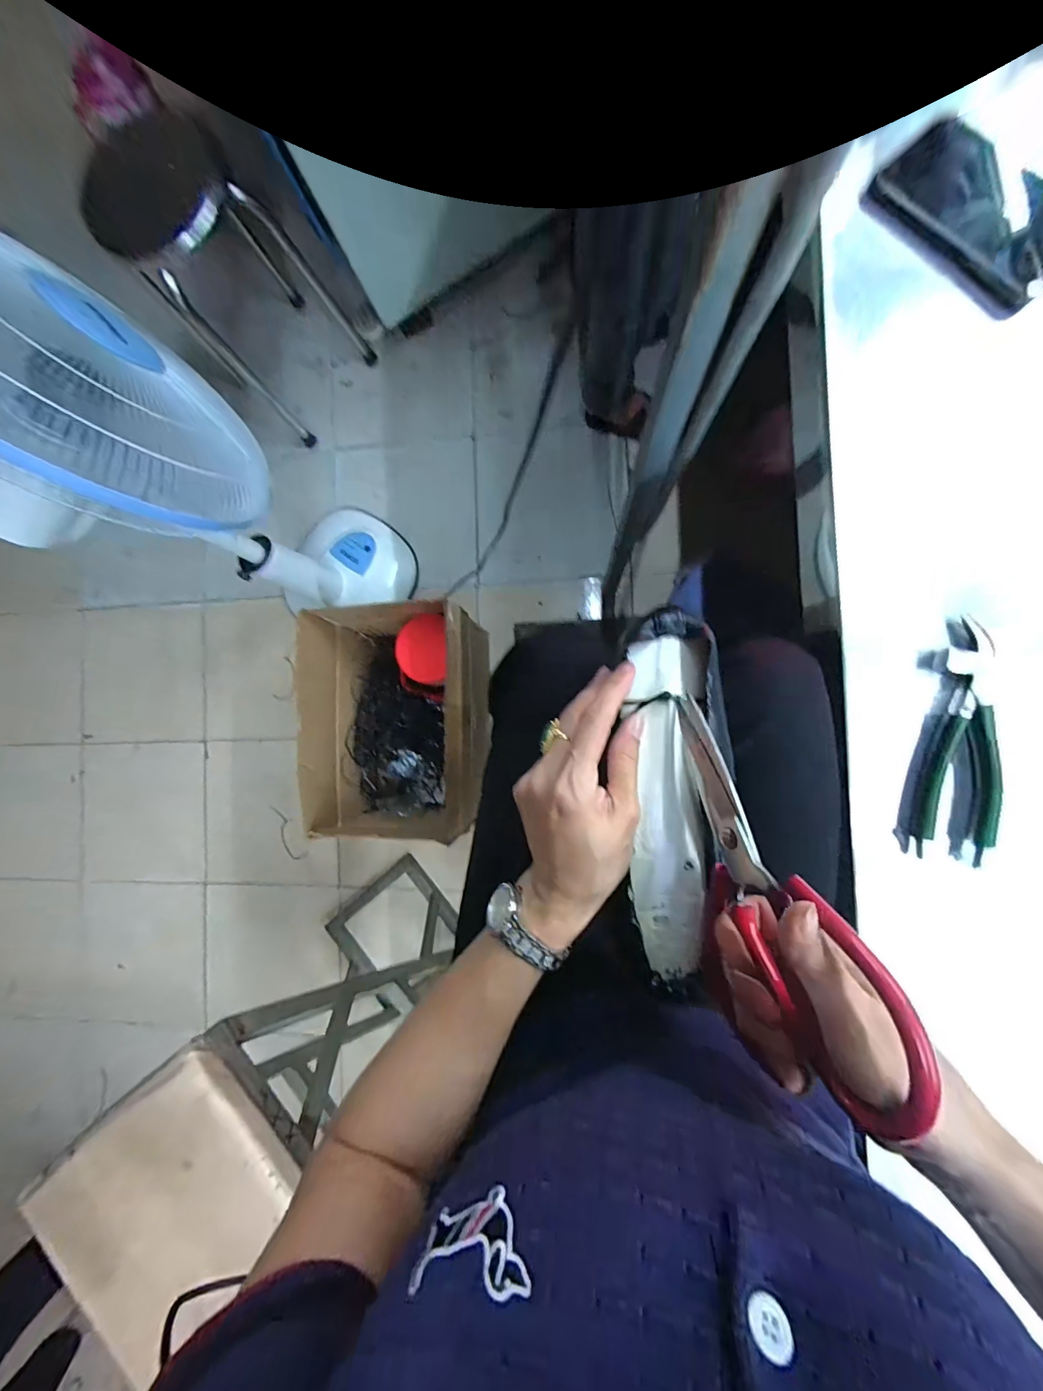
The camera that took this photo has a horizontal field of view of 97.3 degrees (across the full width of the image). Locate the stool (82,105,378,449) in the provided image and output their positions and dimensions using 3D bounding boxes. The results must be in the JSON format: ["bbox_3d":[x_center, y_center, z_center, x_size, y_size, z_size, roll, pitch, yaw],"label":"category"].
[{"bbox_3d":[-0.634,-0.914,1.051,0.334,0.458,0.309,42,94,6],"label":"stool"}]

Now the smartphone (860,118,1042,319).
[{"bbox_3d":[0.368,-0.389,0.372,0.164,0.017,0.080,47,106,9],"label":"smartphone"}]

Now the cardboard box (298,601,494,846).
[{"bbox_3d":[-0.259,0.058,0.968,0.312,0.224,0.502,-2,89,7],"label":"cardboard box"}]

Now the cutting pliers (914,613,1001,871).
[{"bbox_3d":[0.358,0.037,0.366,0.052,0.014,0.186,10,91,7],"label":"cutting pliers"}]

